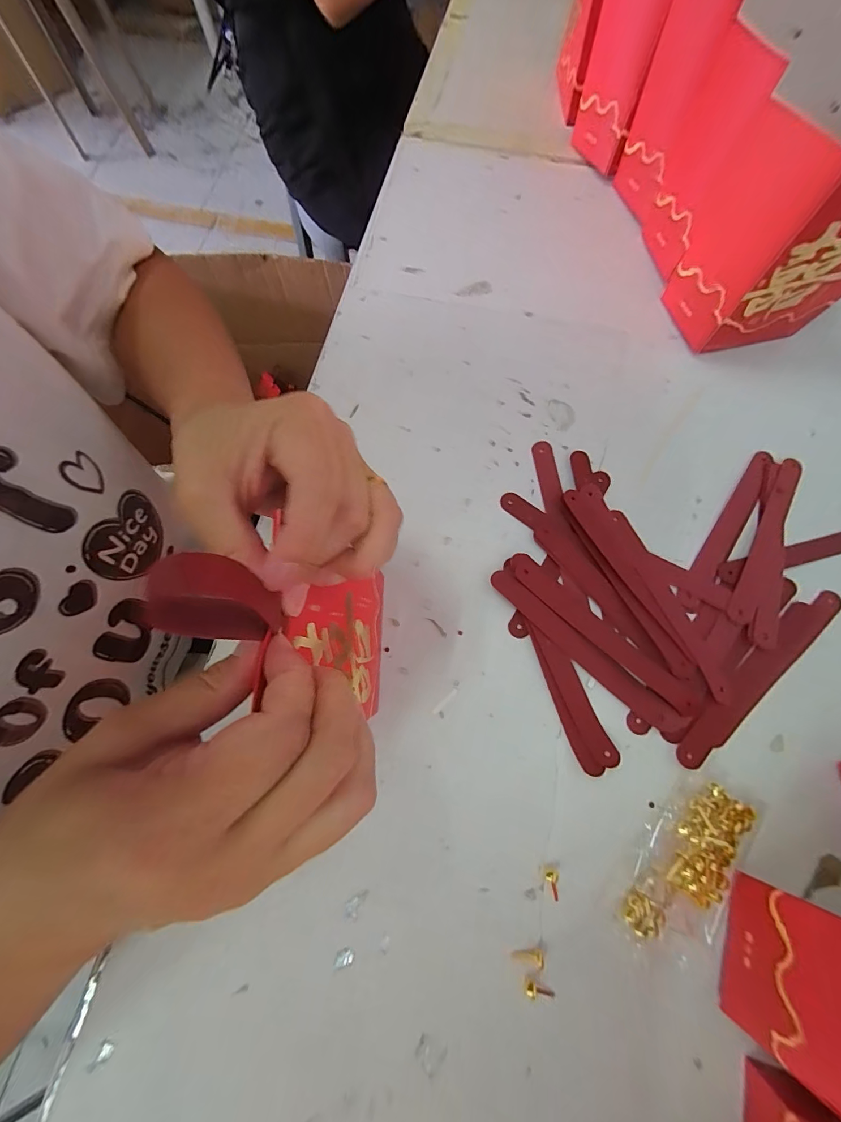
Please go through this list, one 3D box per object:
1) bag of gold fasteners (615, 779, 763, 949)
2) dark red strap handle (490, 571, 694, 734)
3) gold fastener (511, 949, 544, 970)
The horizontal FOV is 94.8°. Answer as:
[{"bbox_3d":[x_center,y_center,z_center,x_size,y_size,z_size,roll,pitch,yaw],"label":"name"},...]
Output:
[{"bbox_3d":[0.142,0.159,0.203,0.043,0.014,0.092,36,78,10],"label":"bag of gold fasteners"},{"bbox_3d":[0.099,0.055,0.236,0.137,0.005,0.016,40,79,11],"label":"dark red strap handle"},{"bbox_3d":[0.055,0.203,0.197,0.016,0.005,0.006,-12,73,19],"label":"gold fastener"}]

